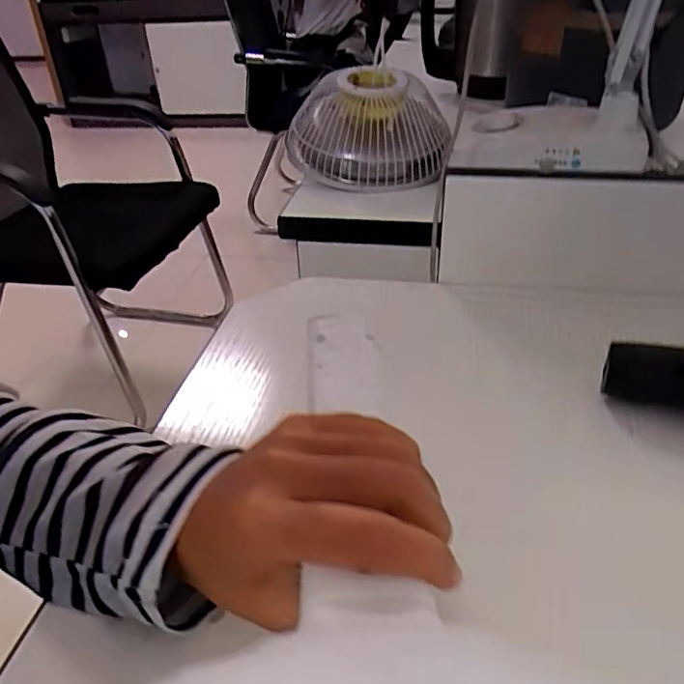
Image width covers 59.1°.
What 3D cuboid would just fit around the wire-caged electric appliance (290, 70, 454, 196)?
[{"bbox_3d":[0.025,-0.244,0.682,0.184,0.106,0.156,6,35,10],"label":"wire-caged electric appliance"}]

